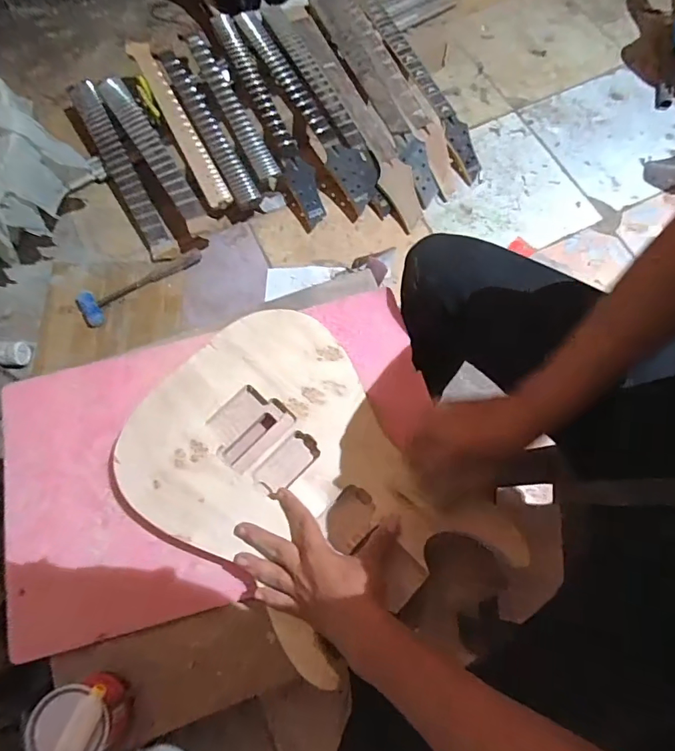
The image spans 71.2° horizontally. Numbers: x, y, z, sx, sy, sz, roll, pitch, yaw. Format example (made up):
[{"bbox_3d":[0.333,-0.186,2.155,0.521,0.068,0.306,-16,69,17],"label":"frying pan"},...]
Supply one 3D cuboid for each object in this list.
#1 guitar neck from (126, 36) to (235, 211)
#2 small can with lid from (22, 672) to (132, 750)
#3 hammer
[{"bbox_3d":[-0.389,-0.622,1.162,0.058,0.032,0.504,-26,80,-15],"label":"guitar neck"},{"bbox_3d":[-0.253,0.343,0.464,0.077,0.063,0.075,0,72,0],"label":"small can with lid"},{"bbox_3d":[-0.464,-0.224,1.103,0.302,0.040,0.066,-37,76,-11],"label":"hammer"}]

